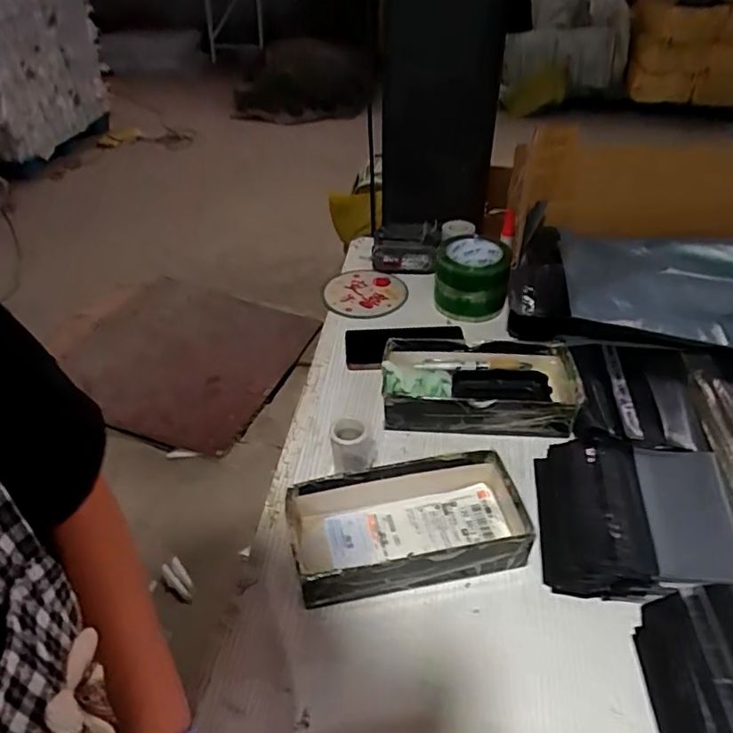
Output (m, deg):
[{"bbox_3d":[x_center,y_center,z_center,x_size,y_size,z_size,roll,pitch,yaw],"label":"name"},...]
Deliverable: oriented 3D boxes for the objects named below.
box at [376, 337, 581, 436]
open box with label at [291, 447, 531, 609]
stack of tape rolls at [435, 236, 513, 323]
[{"bbox_3d":[0.134,0.024,0.680,0.227,0.053,0.113,3,41,5],"label":"box"},{"bbox_3d":[0.041,0.150,0.538,0.218,0.056,0.109,-9,41,-8],"label":"open box with label"},{"bbox_3d":[0.154,-0.133,0.835,0.107,0.081,0.110,8,41,9],"label":"stack of tape rolls"}]

